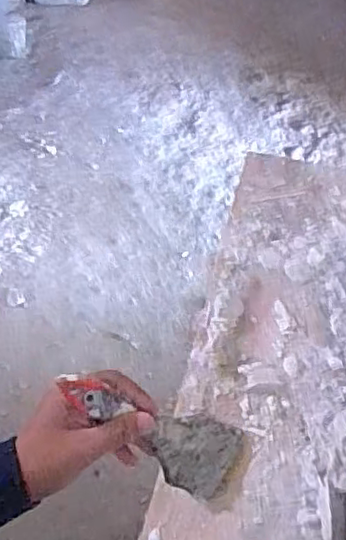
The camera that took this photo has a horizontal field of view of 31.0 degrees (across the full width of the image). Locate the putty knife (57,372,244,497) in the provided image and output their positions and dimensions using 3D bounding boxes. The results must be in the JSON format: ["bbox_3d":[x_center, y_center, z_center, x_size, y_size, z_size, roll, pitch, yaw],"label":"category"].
[{"bbox_3d":[-0.015,0.124,0.461,0.161,0.020,0.061,27,87,-23],"label":"putty knife"}]

